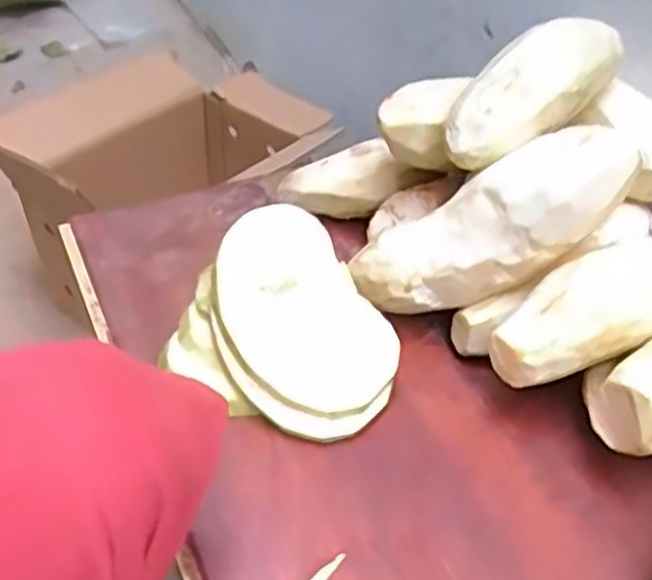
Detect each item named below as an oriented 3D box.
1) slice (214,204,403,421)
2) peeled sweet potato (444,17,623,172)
[{"bbox_3d":[-0.016,0.014,0.480,0.087,0.007,0.132,-33,88,-19],"label":"slice"},{"bbox_3d":[0.133,-0.134,0.504,0.148,0.042,0.056,-37,59,-14],"label":"peeled sweet potato"}]

